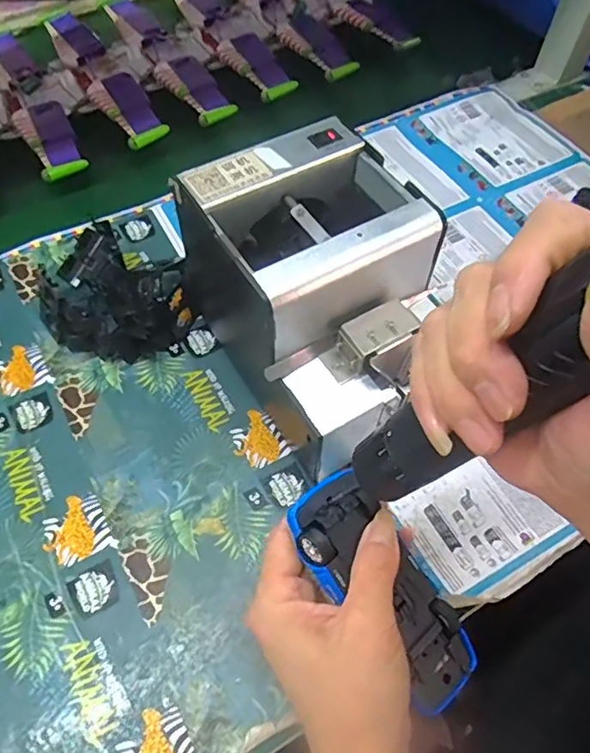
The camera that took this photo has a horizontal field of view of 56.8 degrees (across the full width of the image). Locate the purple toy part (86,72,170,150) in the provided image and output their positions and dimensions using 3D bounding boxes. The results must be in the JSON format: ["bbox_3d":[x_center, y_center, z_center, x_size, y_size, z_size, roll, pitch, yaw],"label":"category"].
[{"bbox_3d":[-0.175,-0.280,0.574,0.049,0.018,0.116,-29,65,-17],"label":"purple toy part"}]

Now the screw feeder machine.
[{"bbox_3d":[0.015,-0.058,0.384,0.123,0.147,0.155,-31,63,-19],"label":"screw feeder machine"}]

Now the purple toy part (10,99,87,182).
[{"bbox_3d":[-0.246,-0.240,0.553,0.049,0.012,0.113,-27,61,-17],"label":"purple toy part"}]

